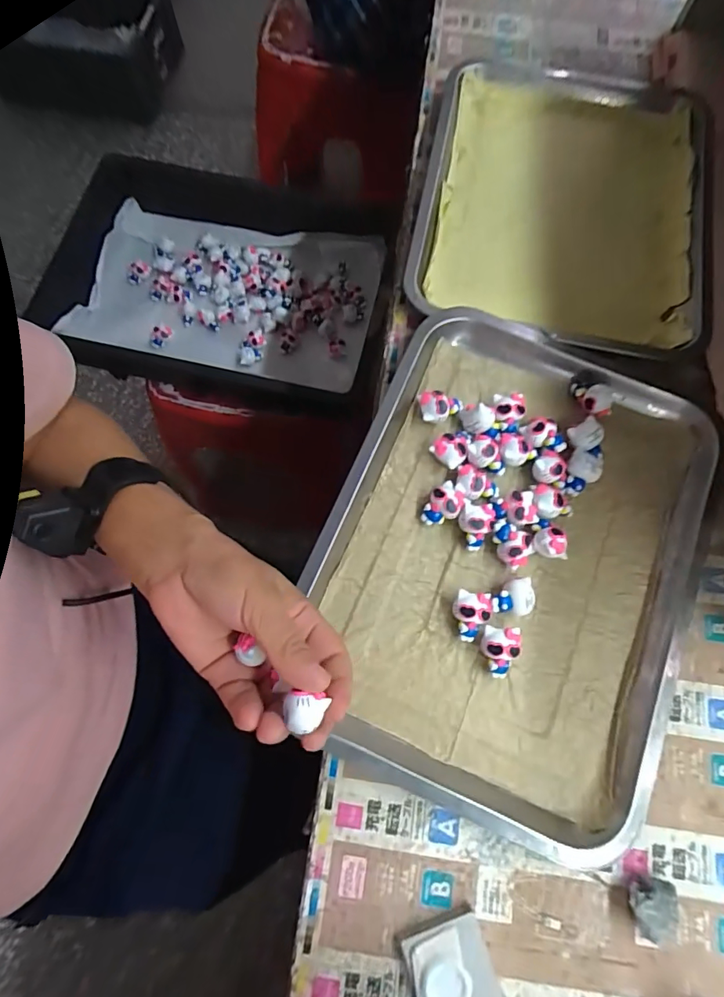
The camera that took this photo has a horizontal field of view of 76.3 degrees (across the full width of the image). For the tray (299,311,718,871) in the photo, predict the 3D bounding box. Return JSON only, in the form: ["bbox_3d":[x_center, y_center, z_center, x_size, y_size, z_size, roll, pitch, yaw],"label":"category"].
[{"bbox_3d":[0.109,0.038,0.341,0.256,0.024,0.334,24,76,6],"label":"tray"}]

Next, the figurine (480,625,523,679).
[{"bbox_3d":[0.096,0.107,0.321,0.026,0.022,0.034,6,75,1],"label":"figurine"}]

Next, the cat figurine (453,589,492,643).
[{"bbox_3d":[0.076,0.084,0.327,0.025,0.022,0.034,8,75,1],"label":"cat figurine"}]

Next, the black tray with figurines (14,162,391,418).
[{"bbox_3d":[-0.200,-0.314,0.679,0.463,0.092,0.336,13,74,3],"label":"black tray with figurines"}]

